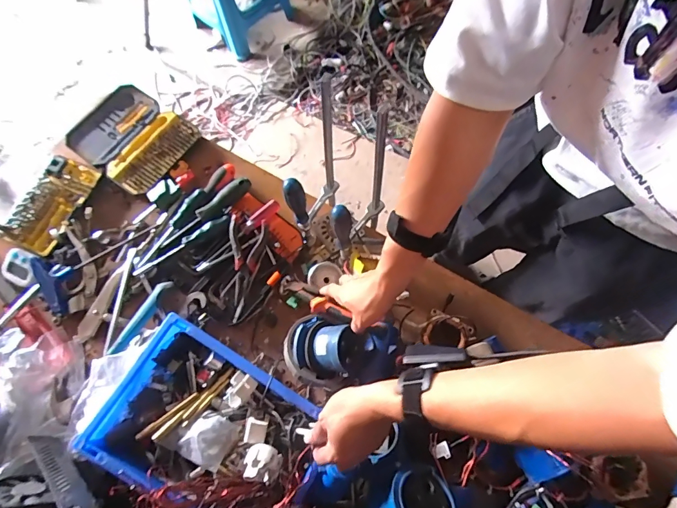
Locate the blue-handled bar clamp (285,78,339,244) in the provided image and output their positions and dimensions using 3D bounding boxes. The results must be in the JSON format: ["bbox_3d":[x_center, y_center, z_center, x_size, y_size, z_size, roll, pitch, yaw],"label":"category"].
[{"bbox_3d":[-0.040,-0.124,0.594,0.025,0.288,0.128,30,76,11],"label":"blue-handled bar clamp"}]

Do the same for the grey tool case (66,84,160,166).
[{"bbox_3d":[-0.473,-0.273,0.798,0.135,0.023,0.182,33,77,12],"label":"grey tool case"}]

